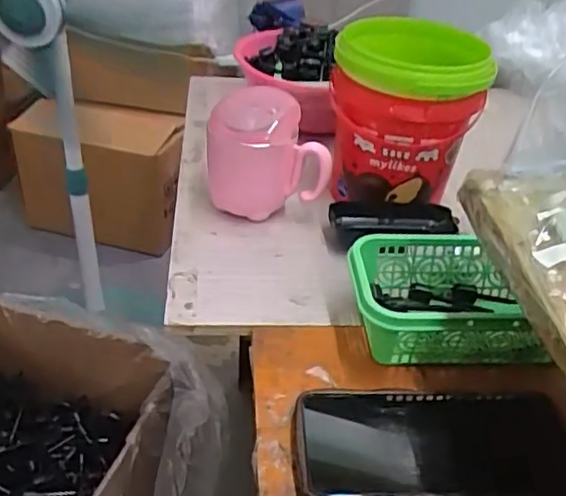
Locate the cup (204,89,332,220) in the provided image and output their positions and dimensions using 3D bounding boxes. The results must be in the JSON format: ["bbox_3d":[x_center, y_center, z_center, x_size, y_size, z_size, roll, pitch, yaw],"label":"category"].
[{"bbox_3d":[-0.015,-0.083,0.568,0.103,0.104,0.065,1,36,-5],"label":"cup"}]

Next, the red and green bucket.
[{"bbox_3d":[0.109,-0.117,0.585,0.129,0.152,0.147,9,36,5],"label":"red and green bucket"}]

